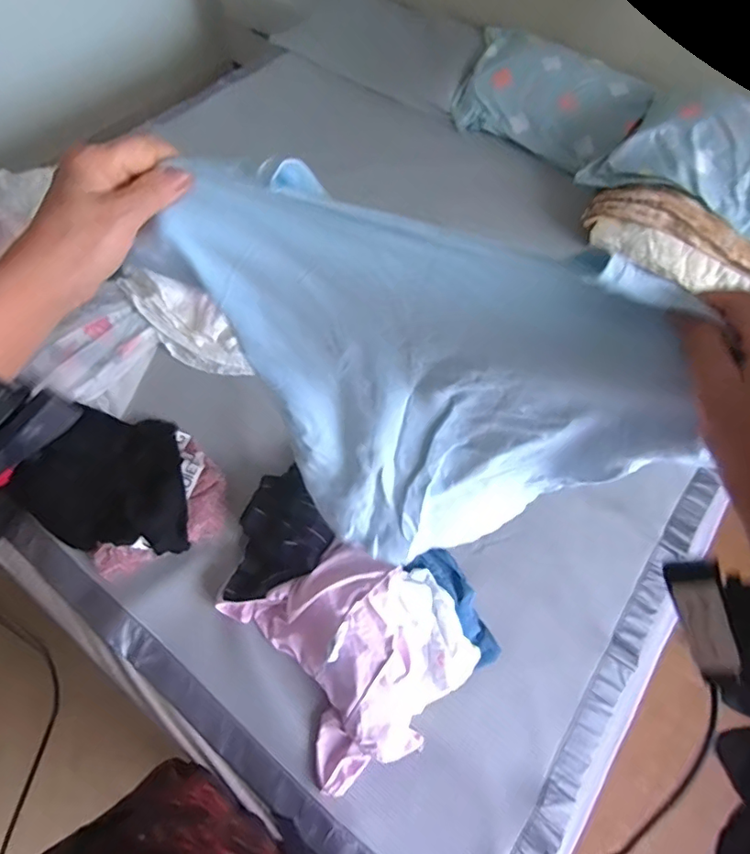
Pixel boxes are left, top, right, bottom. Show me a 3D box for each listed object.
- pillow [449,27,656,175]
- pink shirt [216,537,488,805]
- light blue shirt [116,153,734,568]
[{"bbox_3d":[0.491,-0.958,1.530,0.545,0.124,0.353,32,96,16],"label":"pillow"},{"bbox_3d":[-0.024,0.341,0.826,0.306,0.123,0.325,-28,66,-16],"label":"pink shirt"},{"bbox_3d":[0.031,0.005,0.506,0.389,0.457,0.081,10,61,2],"label":"light blue shirt"}]

